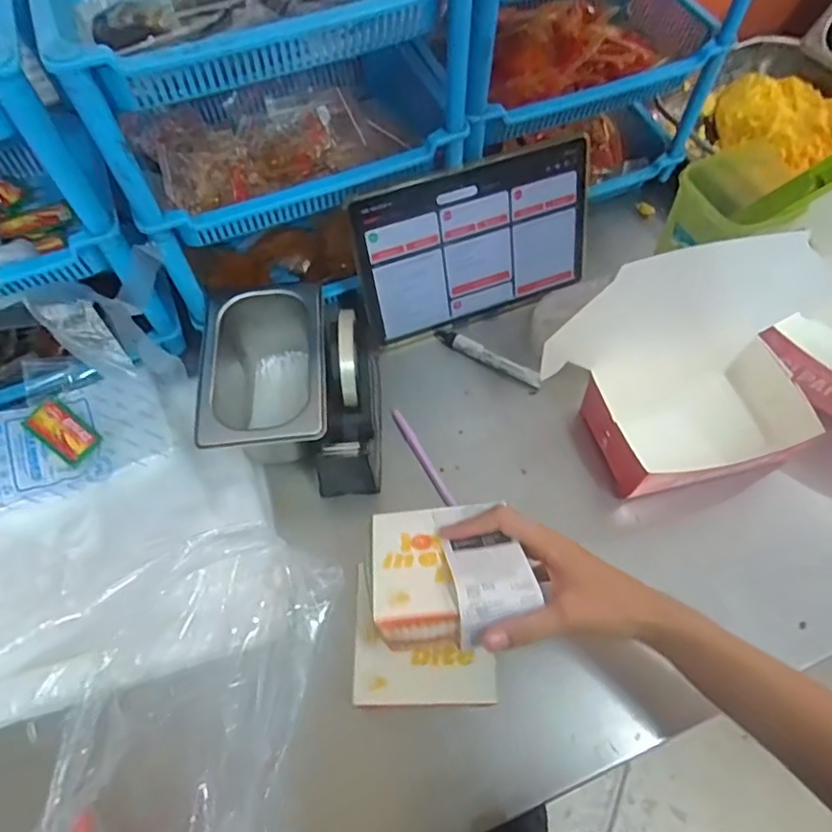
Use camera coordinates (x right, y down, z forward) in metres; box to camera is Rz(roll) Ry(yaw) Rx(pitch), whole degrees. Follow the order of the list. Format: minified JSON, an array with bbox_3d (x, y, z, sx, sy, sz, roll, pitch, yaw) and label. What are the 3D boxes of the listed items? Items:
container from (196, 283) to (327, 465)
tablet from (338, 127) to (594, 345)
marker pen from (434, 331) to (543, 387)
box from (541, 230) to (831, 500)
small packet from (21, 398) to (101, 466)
[{"bbox_3d":[-0.138,-0.039,0.579,0.108,0.090,0.182,-6,62,-2],"label":"container"},{"bbox_3d":[0.067,-0.178,0.615,0.253,0.161,0.006,-21,41,-8],"label":"tablet"},{"bbox_3d":[0.077,-0.063,0.638,0.125,0.014,0.015,27,66,15],"label":"marker pen"},{"bbox_3d":[0.240,-0.030,0.518,0.215,0.164,0.148,-17,63,-8],"label":"box"},{"bbox_3d":[-0.337,0.013,0.565,0.071,0.006,0.039,34,68,18],"label":"small packet"}]

